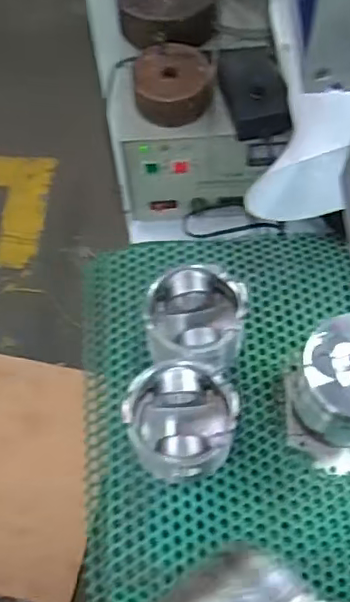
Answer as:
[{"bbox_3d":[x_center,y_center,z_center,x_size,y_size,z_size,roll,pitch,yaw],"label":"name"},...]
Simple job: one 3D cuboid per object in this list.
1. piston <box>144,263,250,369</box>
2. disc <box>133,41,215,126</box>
[{"bbox_3d":[0.020,0.018,0.575,0.091,0.075,0.084,-1,63,1],"label":"piston"},{"bbox_3d":[-0.001,-0.204,0.566,0.071,0.039,0.075,-1,63,1],"label":"disc"}]

